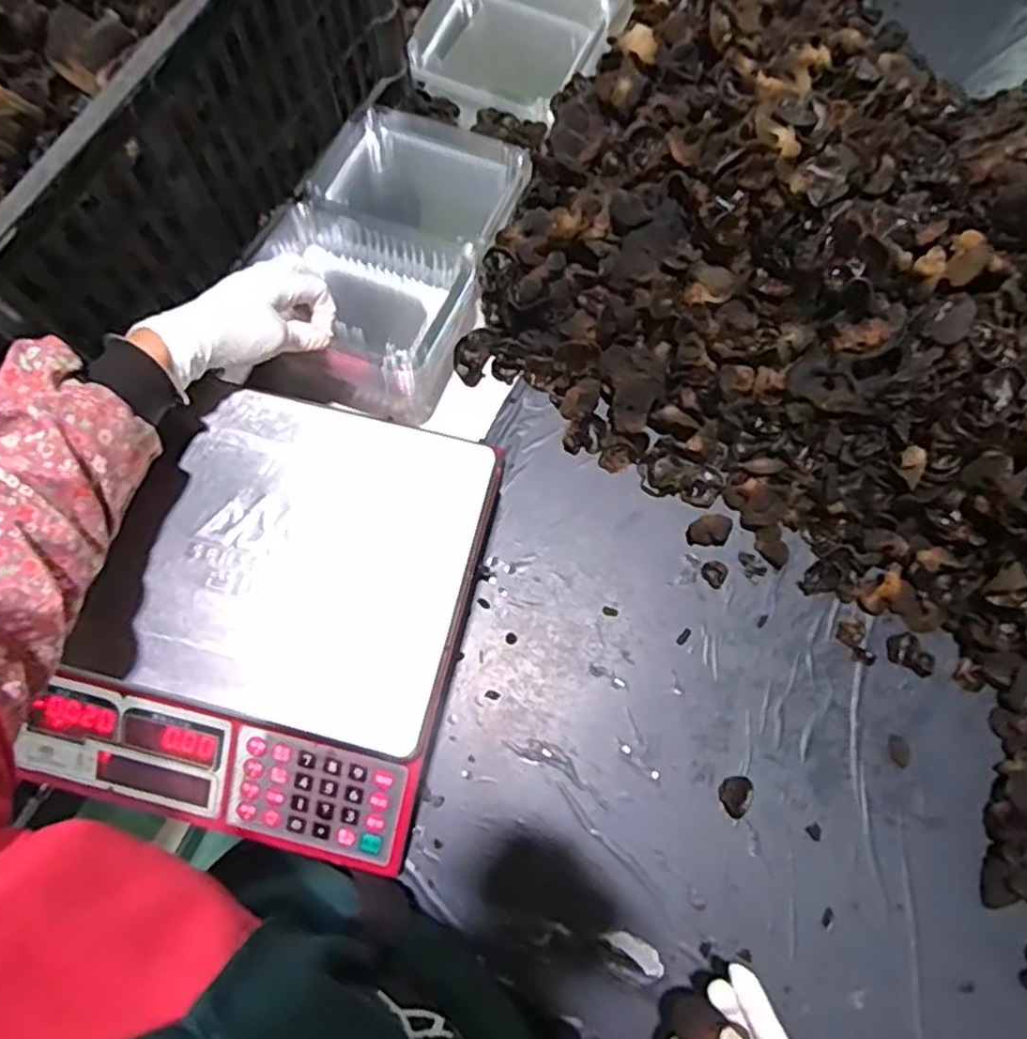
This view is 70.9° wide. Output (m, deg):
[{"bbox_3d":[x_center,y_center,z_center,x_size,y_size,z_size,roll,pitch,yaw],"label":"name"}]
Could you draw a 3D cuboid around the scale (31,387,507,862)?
[{"bbox_3d":[-0.183,0.070,0.531,0.291,0.127,0.307,14,75,3],"label":"scale"}]

